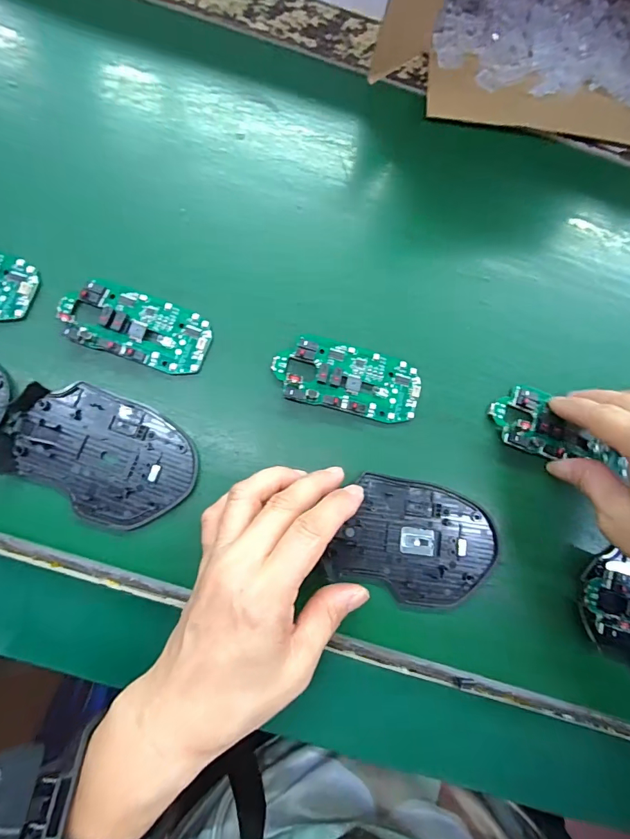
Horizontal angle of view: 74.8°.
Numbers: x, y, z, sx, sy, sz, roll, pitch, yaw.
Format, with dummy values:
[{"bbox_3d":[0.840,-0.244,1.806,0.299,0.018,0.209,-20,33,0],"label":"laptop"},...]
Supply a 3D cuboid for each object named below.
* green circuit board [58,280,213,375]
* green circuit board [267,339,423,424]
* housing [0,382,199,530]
[{"bbox_3d":[-0.116,-0.061,0.271,0.093,0.010,0.044,18,82,-5],"label":"green circuit board"},{"bbox_3d":[0.022,-0.028,0.278,0.096,0.015,0.046,14,83,-5],"label":"green circuit board"},{"bbox_3d":[-0.134,0.021,0.259,0.116,0.006,0.072,30,82,-3],"label":"housing"}]

